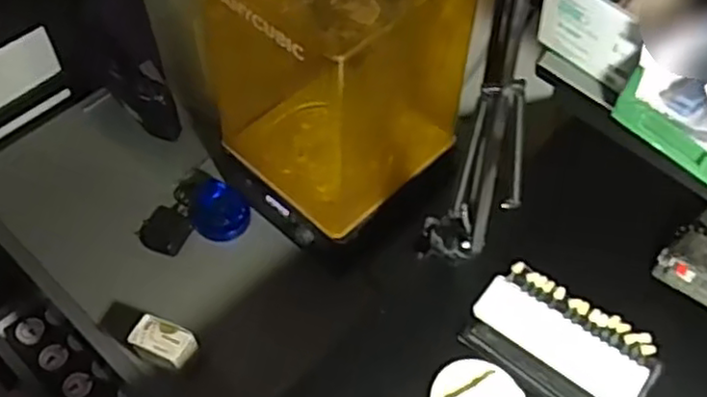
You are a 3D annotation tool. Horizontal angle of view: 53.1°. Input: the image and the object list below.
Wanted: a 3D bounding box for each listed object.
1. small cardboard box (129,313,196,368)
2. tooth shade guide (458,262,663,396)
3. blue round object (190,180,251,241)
[{"bbox_3d":[-0.211,0.157,0.787,0.068,0.023,0.039,24,58,13],"label":"small cardboard box"},{"bbox_3d":[0.182,0.130,0.623,0.156,0.023,0.099,36,61,20],"label":"tooth shade guide"},{"bbox_3d":[-0.179,0.017,0.932,0.082,0.041,0.067,32,60,18],"label":"blue round object"}]

